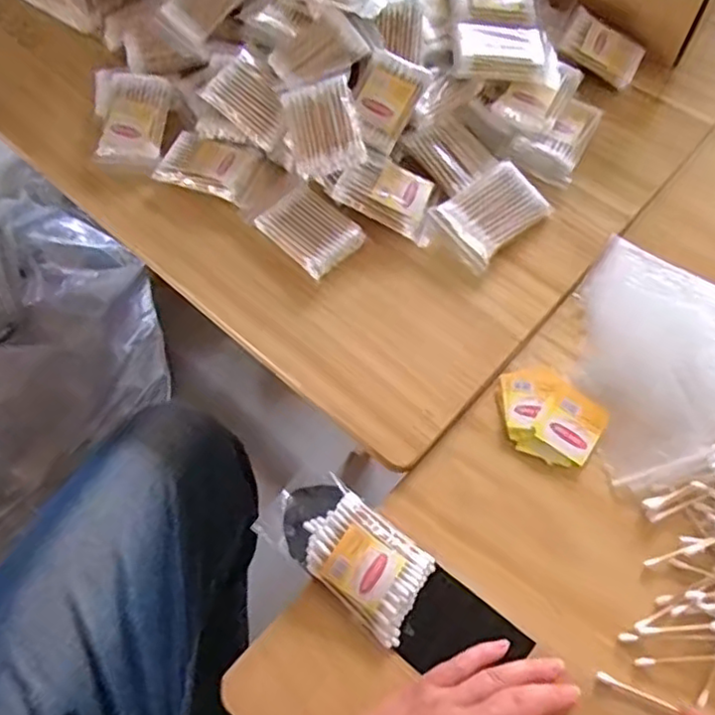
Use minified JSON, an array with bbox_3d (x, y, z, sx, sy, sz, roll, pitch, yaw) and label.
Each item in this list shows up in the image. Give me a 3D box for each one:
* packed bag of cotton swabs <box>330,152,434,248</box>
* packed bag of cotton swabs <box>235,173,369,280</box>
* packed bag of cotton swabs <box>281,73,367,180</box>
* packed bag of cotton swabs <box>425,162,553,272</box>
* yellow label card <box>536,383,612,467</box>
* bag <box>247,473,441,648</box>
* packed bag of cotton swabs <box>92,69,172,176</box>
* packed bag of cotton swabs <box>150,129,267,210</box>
[{"bbox_3d":[0.027,-0.133,0.551,0.084,0.013,0.050,29,90,-4],"label":"packed bag of cotton swabs"},{"bbox_3d":[-0.044,-0.112,0.551,0.094,0.014,0.059,42,73,18],"label":"packed bag of cotton swabs"},{"bbox_3d":[-0.028,-0.185,0.549,0.058,0.011,0.077,-20,80,17],"label":"packed bag of cotton swabs"},{"bbox_3d":[0.109,-0.116,0.549,0.084,0.016,0.059,-34,69,-13],"label":"packed bag of cotton swabs"},{"bbox_3d":[0.154,0.046,0.486,0.042,0.004,0.048,33,69,13],"label":"yellow label card"},{"bbox_3d":[-0.007,0.125,0.447,0.115,0.014,0.060,36,71,17],"label":"bag"},{"bbox_3d":[-0.203,-0.212,0.604,0.068,0.028,0.094,2,65,3],"label":"packed bag of cotton swabs"},{"bbox_3d":[-0.126,-0.167,0.581,0.085,0.011,0.055,21,67,11],"label":"packed bag of cotton swabs"}]

